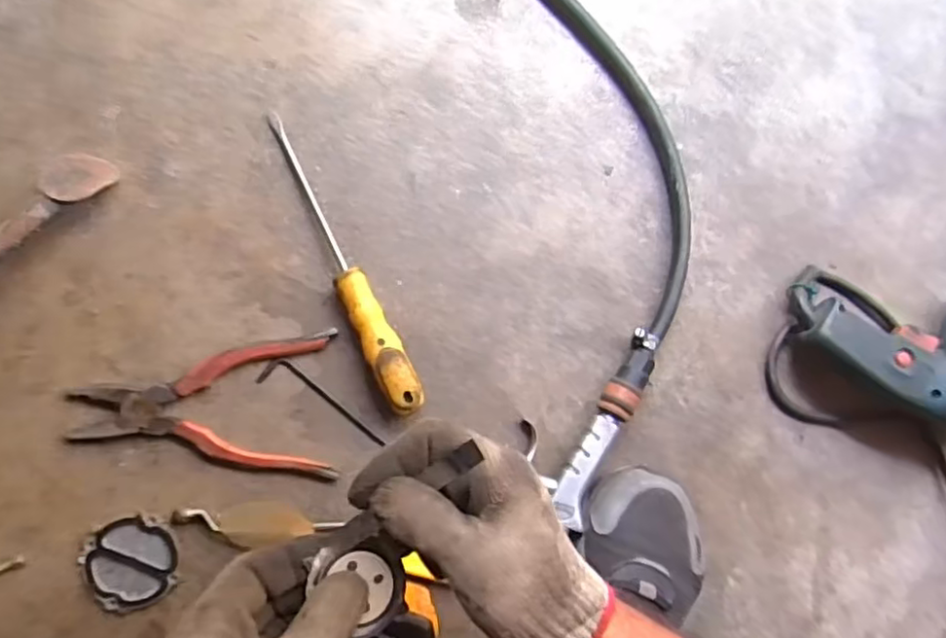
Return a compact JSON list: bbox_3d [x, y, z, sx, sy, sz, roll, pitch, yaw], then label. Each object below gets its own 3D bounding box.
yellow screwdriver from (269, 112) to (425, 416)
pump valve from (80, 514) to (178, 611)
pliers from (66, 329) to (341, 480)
[{"bbox_3d":[-0.098,-0.044,0.485,0.028,0.036,0.245,-25,89,-9],"label":"yellow screwdriver"},{"bbox_3d":[-0.241,0.173,0.463,0.061,0.006,0.062,1,85,-8],"label":"pump valve"},{"bbox_3d":[-0.192,0.063,0.473,0.181,0.014,0.103,0,85,-8],"label":"pliers"}]

